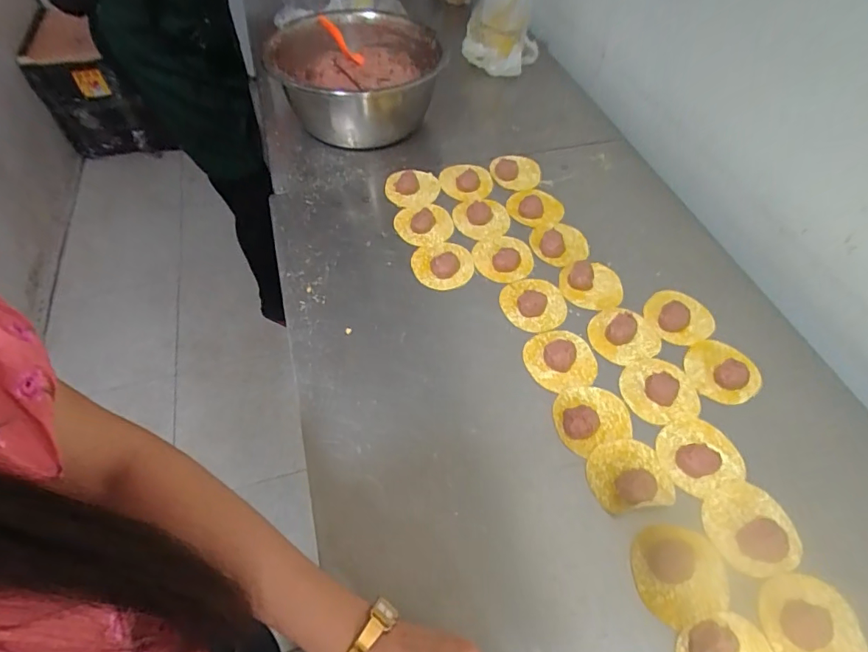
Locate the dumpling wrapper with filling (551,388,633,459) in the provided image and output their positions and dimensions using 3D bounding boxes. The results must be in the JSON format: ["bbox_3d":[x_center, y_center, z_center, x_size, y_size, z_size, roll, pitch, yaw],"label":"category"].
[{"bbox_3d":[0.170,0.091,0.507,0.080,0.024,0.070,-19,57,-13],"label":"dumpling wrapper with filling"}]

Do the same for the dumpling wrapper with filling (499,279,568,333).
[{"bbox_3d":[0.128,-0.031,0.603,0.080,0.012,0.081,0,55,0],"label":"dumpling wrapper with filling"}]

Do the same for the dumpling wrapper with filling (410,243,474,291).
[{"bbox_3d":[0.012,-0.085,0.638,0.080,0.019,0.073,-9,55,-6],"label":"dumpling wrapper with filling"}]

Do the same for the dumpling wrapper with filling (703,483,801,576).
[{"bbox_3d":[0.299,0.187,0.444,0.081,0.020,0.075,0,55,0],"label":"dumpling wrapper with filling"}]

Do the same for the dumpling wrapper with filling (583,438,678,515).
[{"bbox_3d":[0.195,0.145,0.474,0.077,0.018,0.068,-8,55,-6],"label":"dumpling wrapper with filling"}]

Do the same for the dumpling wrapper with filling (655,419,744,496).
[{"bbox_3d":[0.275,0.132,0.494,0.090,0.014,0.074,-19,57,-13],"label":"dumpling wrapper with filling"}]

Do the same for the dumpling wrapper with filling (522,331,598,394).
[{"bbox_3d":[0.149,0.036,0.555,0.083,0.011,0.078,0,55,0],"label":"dumpling wrapper with filling"}]

